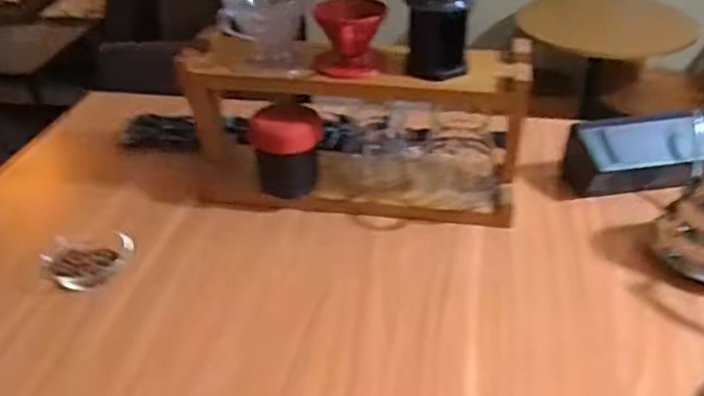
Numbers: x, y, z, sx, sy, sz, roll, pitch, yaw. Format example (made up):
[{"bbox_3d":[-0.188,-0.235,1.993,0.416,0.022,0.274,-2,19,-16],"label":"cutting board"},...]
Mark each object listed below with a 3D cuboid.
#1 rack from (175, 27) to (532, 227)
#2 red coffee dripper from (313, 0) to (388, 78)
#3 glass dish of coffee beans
[{"bbox_3d":[-0.003,-0.089,0.862,0.439,0.212,0.123,4,35,10],"label":"rack"},{"bbox_3d":[0.001,-0.189,0.808,0.087,0.086,0.105,-7,35,-6],"label":"red coffee dripper"},{"bbox_3d":[-0.329,0.077,0.804,0.096,0.023,0.079,4,35,11],"label":"glass dish of coffee beans"}]

